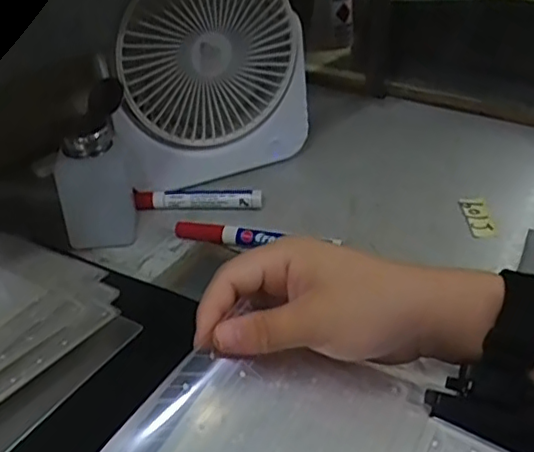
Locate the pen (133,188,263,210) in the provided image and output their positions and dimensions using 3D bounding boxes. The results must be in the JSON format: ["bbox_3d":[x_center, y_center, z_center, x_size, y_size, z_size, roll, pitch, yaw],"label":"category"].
[{"bbox_3d":[-0.062,-0.026,0.558,0.114,0.015,0.013,0,33,3],"label":"pen"}]

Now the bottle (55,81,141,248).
[{"bbox_3d":[-0.141,-0.049,0.512,0.058,0.117,0.066,-7,34,-8],"label":"bottle"}]

